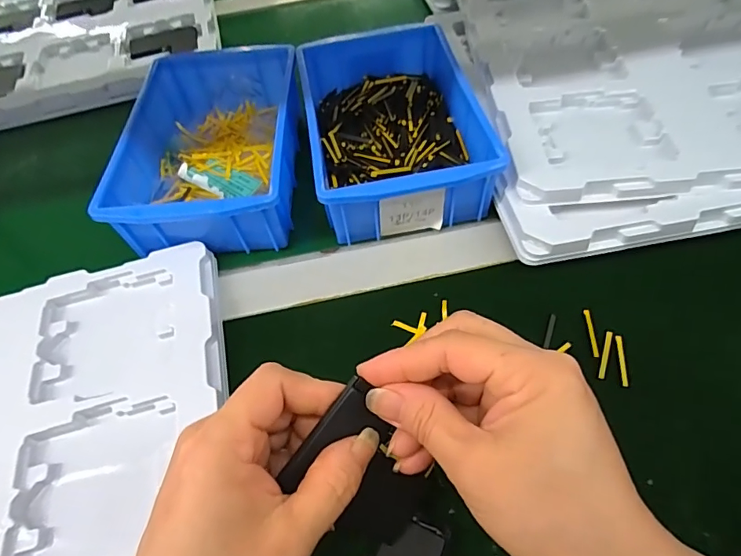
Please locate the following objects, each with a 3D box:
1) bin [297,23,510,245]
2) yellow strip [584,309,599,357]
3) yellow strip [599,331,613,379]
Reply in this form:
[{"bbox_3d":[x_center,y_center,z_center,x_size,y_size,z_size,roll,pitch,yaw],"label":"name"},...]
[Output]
[{"bbox_3d":[0.016,-0.131,0.391,0.132,0.053,0.198,-11,56,-2],"label":"bin"},{"bbox_3d":[0.145,0.036,0.303,0.004,0.004,0.034,1,56,6],"label":"yellow strip"},{"bbox_3d":[0.150,0.048,0.294,0.004,0.004,0.034,18,60,17],"label":"yellow strip"}]

